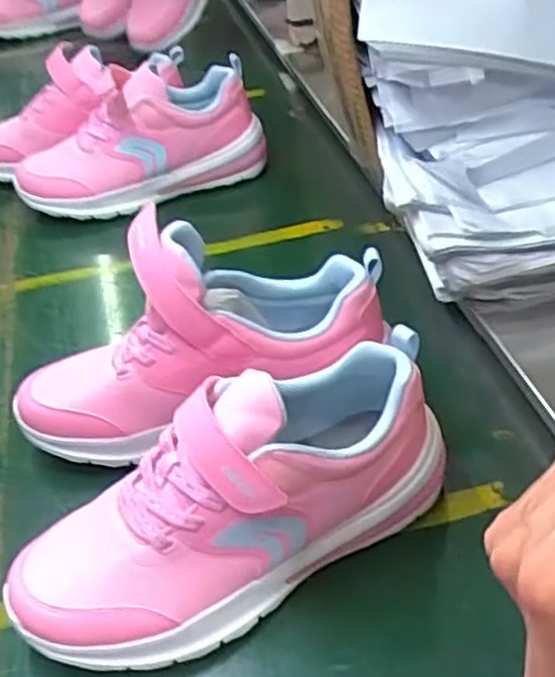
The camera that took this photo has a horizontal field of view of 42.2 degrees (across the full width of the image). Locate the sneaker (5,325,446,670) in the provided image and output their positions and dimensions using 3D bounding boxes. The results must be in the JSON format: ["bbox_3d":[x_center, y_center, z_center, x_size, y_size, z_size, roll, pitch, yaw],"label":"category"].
[{"bbox_3d":[-0.019,0.088,0.411,0.266,0.133,0.088,-27,47,-22],"label":"sneaker"}]

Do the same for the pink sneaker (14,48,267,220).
[{"bbox_3d":[-0.148,-0.216,0.751,0.257,0.136,0.096,-21,44,-16],"label":"pink sneaker"}]

